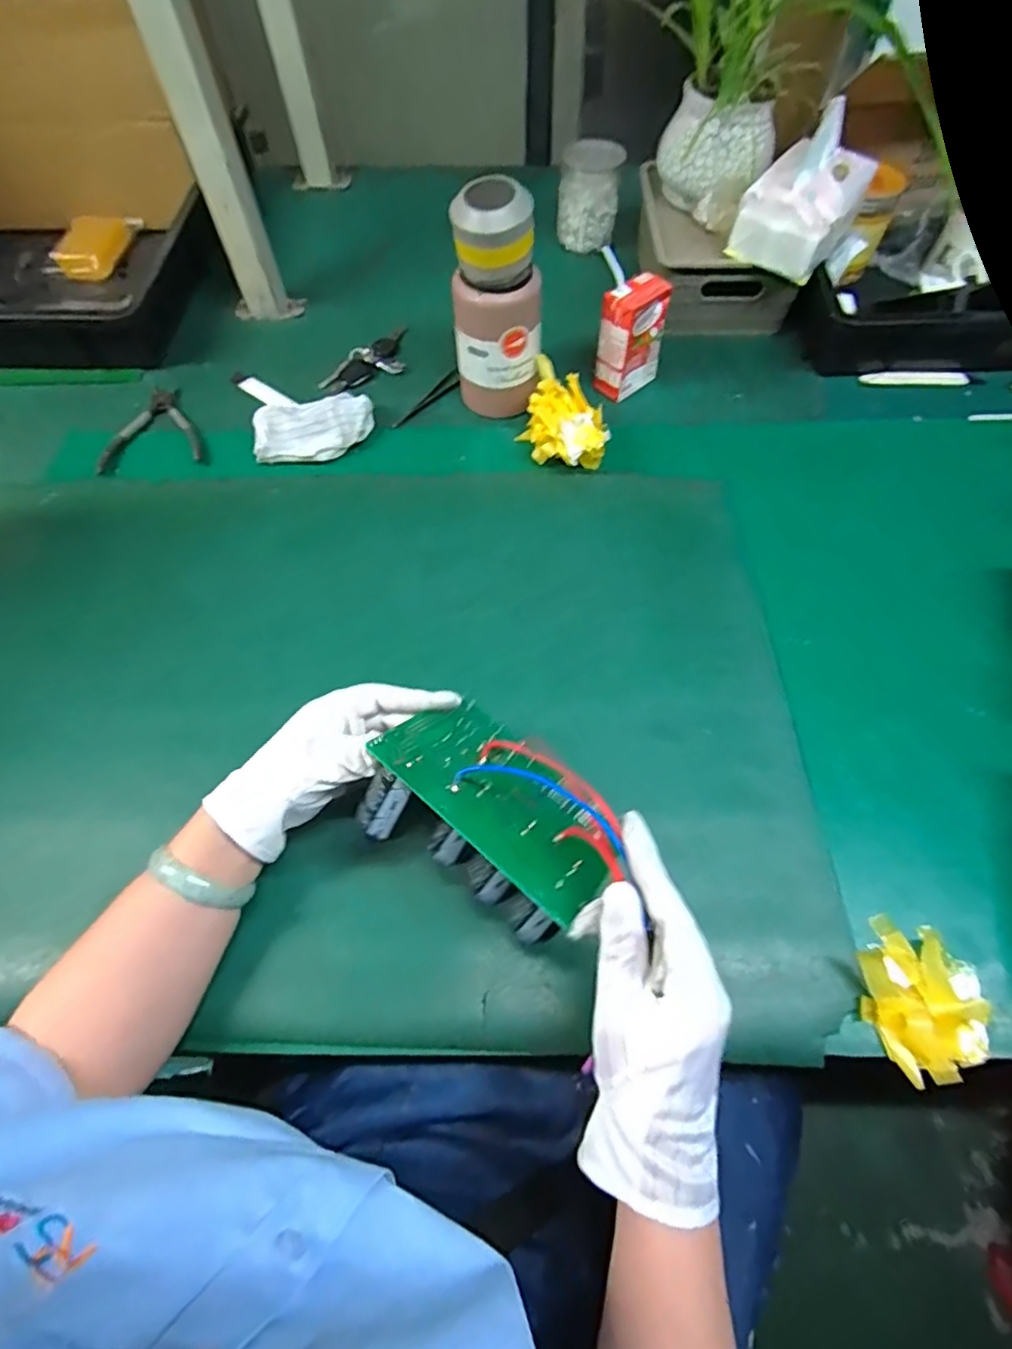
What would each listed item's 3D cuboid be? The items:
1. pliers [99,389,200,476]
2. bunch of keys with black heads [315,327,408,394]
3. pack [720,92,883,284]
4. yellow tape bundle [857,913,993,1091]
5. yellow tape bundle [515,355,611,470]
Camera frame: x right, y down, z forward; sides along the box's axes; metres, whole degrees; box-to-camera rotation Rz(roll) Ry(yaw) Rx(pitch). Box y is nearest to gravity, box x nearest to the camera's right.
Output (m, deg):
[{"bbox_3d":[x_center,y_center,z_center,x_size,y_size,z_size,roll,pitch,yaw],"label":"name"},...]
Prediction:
[{"bbox_3d":[-0.396,-0.282,0.675,0.107,0.010,0.134,-10,62,-4],"label":"pliers"},{"bbox_3d":[-0.163,-0.384,0.734,0.060,0.012,0.141,40,69,20],"label":"bunch of keys with black heads"},{"bbox_3d":[0.320,-0.513,0.635,0.105,0.106,0.130,29,66,16],"label":"pack"},{"bbox_3d":[0.272,0.211,0.392,0.072,0.020,0.093,1,62,2],"label":"yellow tape bundle"},{"bbox_3d":[0.062,-0.270,0.637,0.092,0.056,0.111,7,62,5],"label":"yellow tape bundle"}]

